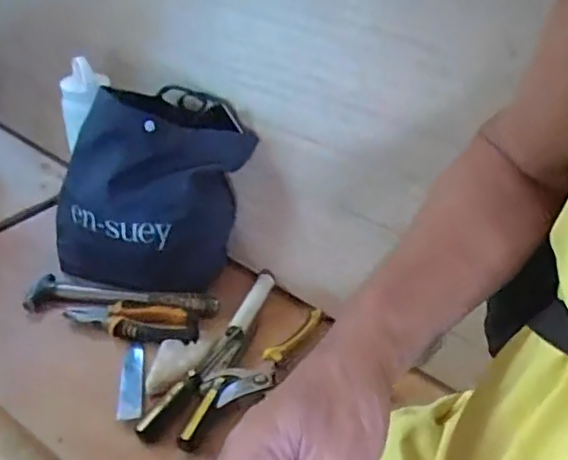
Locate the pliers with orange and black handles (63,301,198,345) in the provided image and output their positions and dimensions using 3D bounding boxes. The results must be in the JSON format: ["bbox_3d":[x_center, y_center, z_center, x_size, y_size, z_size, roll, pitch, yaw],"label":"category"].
[{"bbox_3d":[-0.180,0.107,0.694,0.156,0.019,0.053,10,37,8],"label":"pliers with orange and black handles"}]

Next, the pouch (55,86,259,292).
[{"bbox_3d":[-0.161,-0.051,0.739,0.179,0.215,0.212,27,42,27],"label":"pouch"}]

